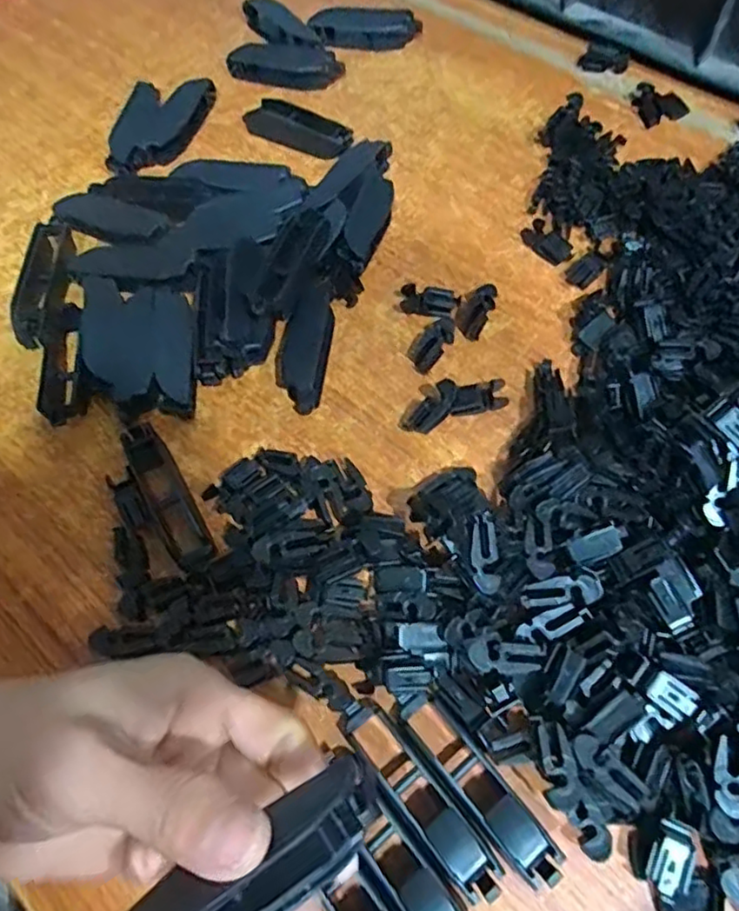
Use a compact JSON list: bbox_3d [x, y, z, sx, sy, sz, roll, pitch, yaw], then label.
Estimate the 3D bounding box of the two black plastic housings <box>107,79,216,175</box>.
[{"bbox_3d":[-0.128,-0.199,0.383,0.042,0.017,0.078,11,64,9],"label":"two black plastic housings"}]

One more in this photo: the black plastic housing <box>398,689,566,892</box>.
[{"bbox_3d":[0.038,0.116,0.224,0.016,0.015,0.071,-37,67,-14],"label":"black plastic housing"}]

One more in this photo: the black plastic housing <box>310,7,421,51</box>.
[{"bbox_3d":[-0.003,-0.281,0.417,0.070,0.019,0.017,1,63,4],"label":"black plastic housing"}]

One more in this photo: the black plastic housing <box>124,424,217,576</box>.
[{"bbox_3d":[-0.088,0.017,0.276,0.018,0.009,0.074,-30,65,-11],"label":"black plastic housing"}]

